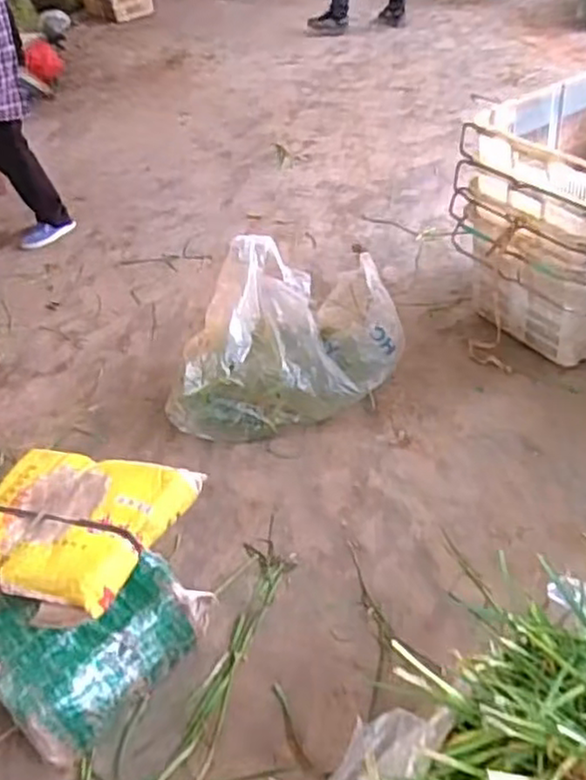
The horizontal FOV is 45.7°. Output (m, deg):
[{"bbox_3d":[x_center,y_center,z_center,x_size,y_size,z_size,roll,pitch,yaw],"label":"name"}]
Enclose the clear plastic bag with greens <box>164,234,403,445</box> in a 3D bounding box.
[{"bbox_3d":[-0.009,-0.144,1.927,0.589,0.319,0.519,4,43,11],"label":"clear plastic bag with greens"}]

